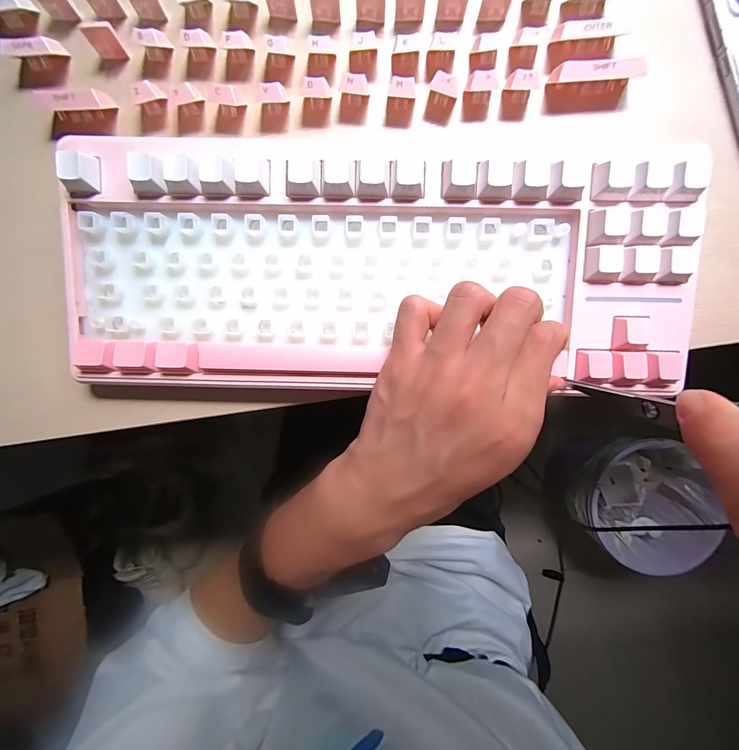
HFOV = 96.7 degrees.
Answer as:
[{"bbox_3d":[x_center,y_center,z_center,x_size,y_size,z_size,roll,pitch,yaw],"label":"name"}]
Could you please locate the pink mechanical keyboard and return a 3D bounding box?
[{"bbox_3d":[0.003,-0.056,0.184,0.342,0.030,0.127,-2,92,2],"label":"pink mechanical keyboard"}]

